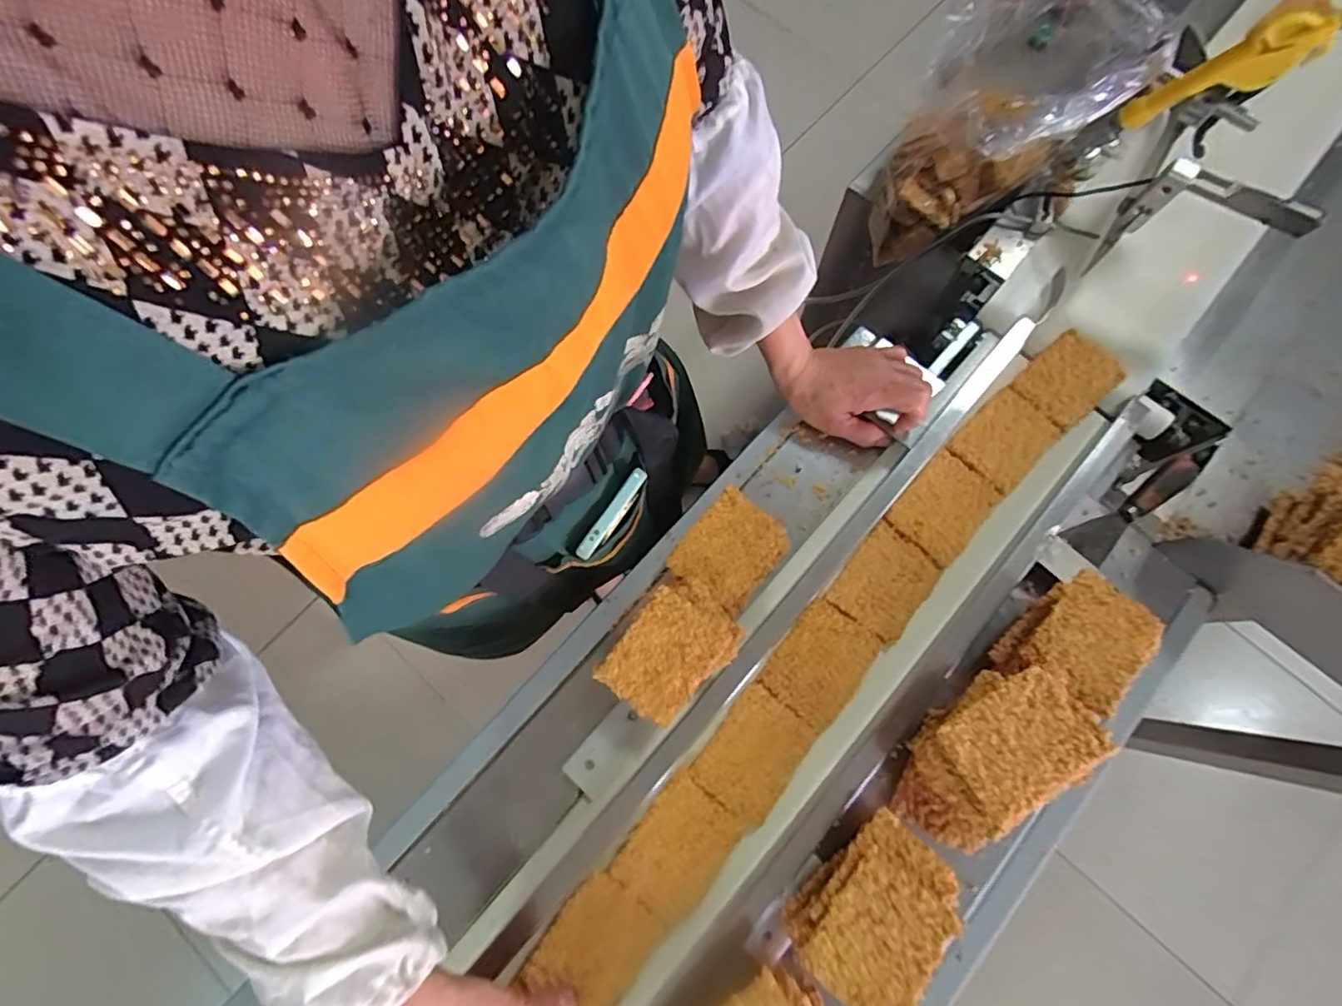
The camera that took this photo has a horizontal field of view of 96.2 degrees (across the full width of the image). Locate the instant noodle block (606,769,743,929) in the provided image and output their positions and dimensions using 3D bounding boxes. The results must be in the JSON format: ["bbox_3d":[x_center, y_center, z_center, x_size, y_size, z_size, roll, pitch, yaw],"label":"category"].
[{"bbox_3d":[0.005,0.263,0.459,0.069,0.013,0.087,41,79,9],"label":"instant noodle block"}]

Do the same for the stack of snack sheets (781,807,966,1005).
[{"bbox_3d":[0.141,0.283,0.420,0.078,0.056,0.109,43,79,10],"label":"stack of snack sheets"}]

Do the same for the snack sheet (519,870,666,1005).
[{"bbox_3d":[-0.057,0.322,0.431,0.068,0.012,0.088,38,78,9],"label":"snack sheet"}]

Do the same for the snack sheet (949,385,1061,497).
[{"bbox_3d":[0.312,-0.060,0.559,0.094,0.005,0.067,-42,80,-10],"label":"snack sheet"}]

